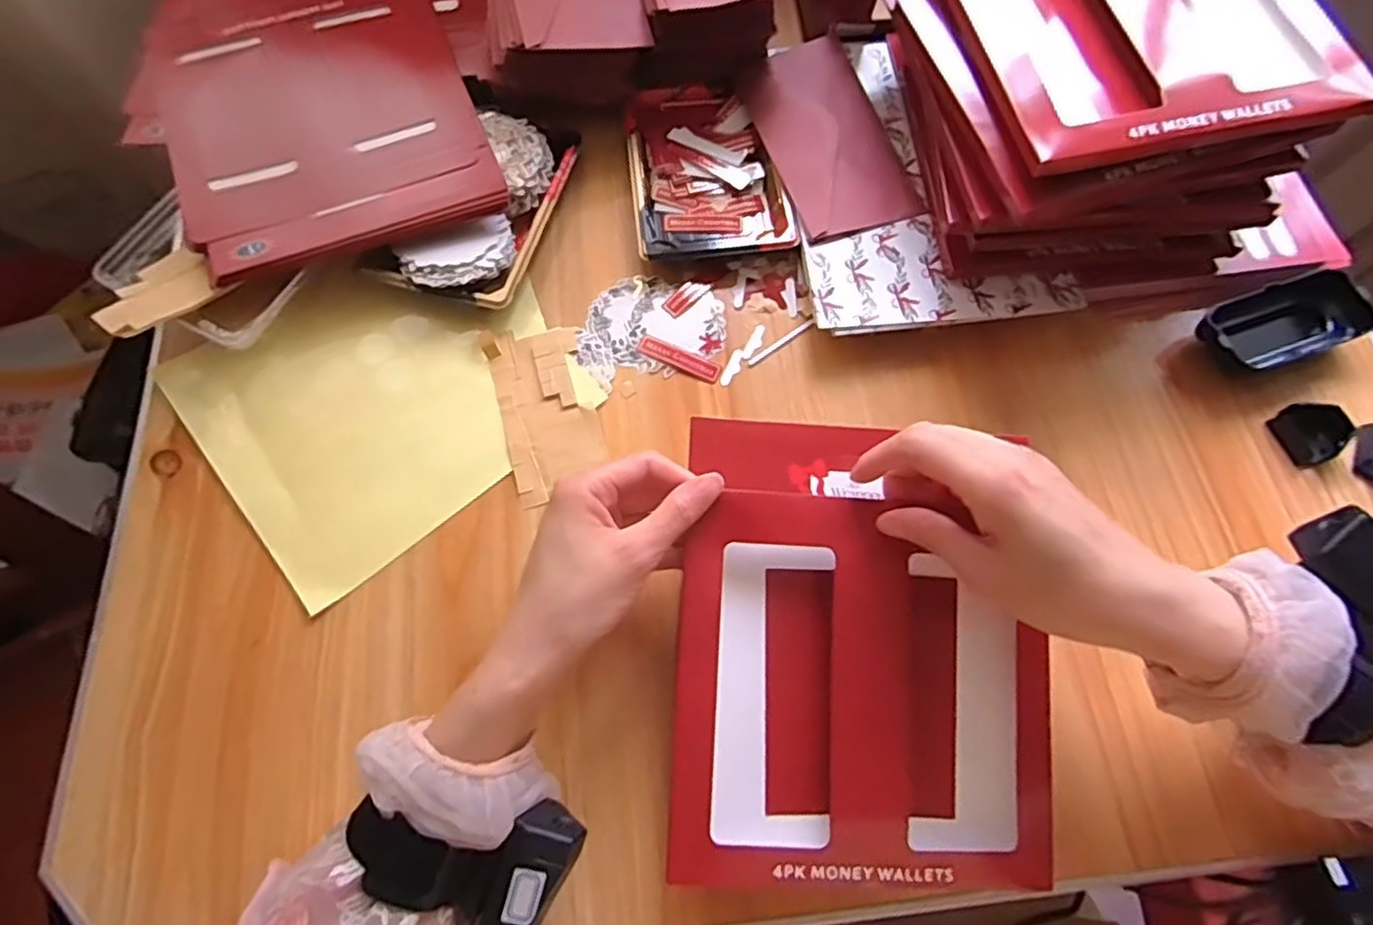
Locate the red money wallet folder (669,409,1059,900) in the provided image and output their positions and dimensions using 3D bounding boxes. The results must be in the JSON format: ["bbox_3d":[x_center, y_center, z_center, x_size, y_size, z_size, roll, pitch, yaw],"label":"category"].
[{"bbox_3d":[0.093,0.096,0.356,0.191,0.025,0.234,4,78,-5],"label":"red money wallet folder"}]

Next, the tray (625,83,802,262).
[{"bbox_3d":[0.012,-0.223,0.512,0.111,0.023,0.160,-7,69,-3],"label":"tray"}]

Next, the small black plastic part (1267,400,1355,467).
[{"bbox_3d":[0.407,-0.020,0.436,0.032,0.021,0.039,-19,70,-8],"label":"small black plastic part"}]

